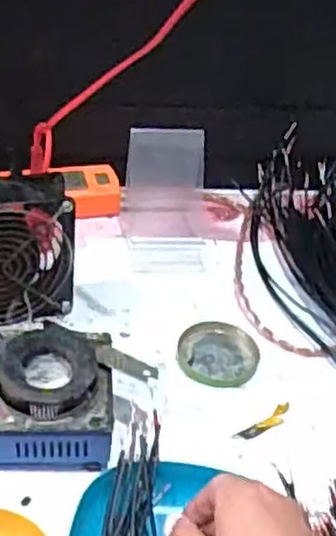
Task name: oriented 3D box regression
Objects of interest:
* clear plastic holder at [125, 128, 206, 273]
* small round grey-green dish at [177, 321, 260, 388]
[{"bbox_3d":[0.004,-0.066,0.707,0.080,0.095,0.102,0,42,-9],"label":"clear plastic holder"},{"bbox_3d":[0.042,0.069,0.614,0.066,0.013,0.057,1,41,-7],"label":"small round grey-green dish"}]

